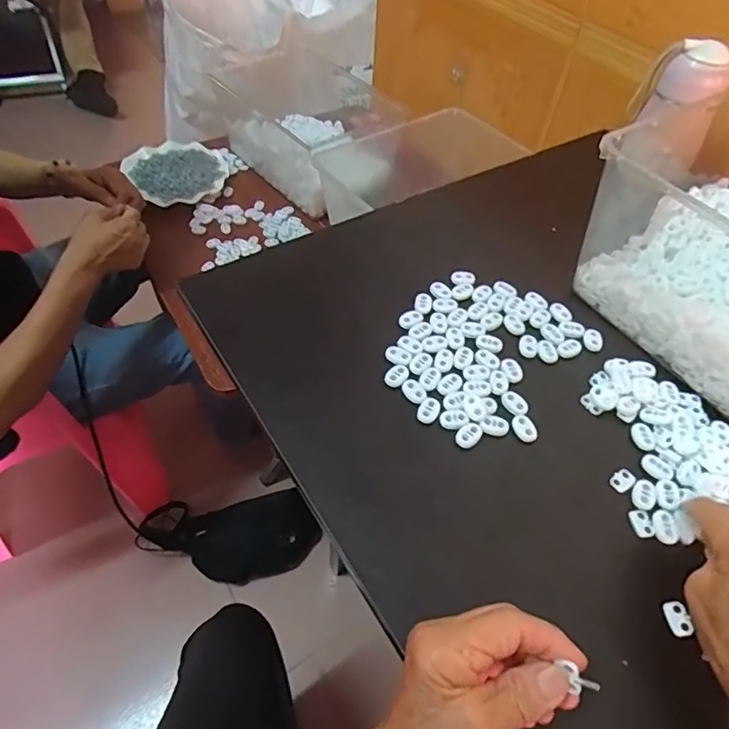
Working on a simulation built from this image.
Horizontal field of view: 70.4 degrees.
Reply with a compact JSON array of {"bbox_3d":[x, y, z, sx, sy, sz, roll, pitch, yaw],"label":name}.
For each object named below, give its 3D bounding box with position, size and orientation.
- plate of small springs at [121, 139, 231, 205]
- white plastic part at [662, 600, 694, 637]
[{"bbox_3d":[-0.330,-0.343,0.914,0.166,0.027,0.182,-33,61,-25],"label":"plate of small springs"},{"bbox_3d":[0.194,0.158,0.320,0.012,0.004,0.020,-2,53,-5],"label":"white plastic part"}]

